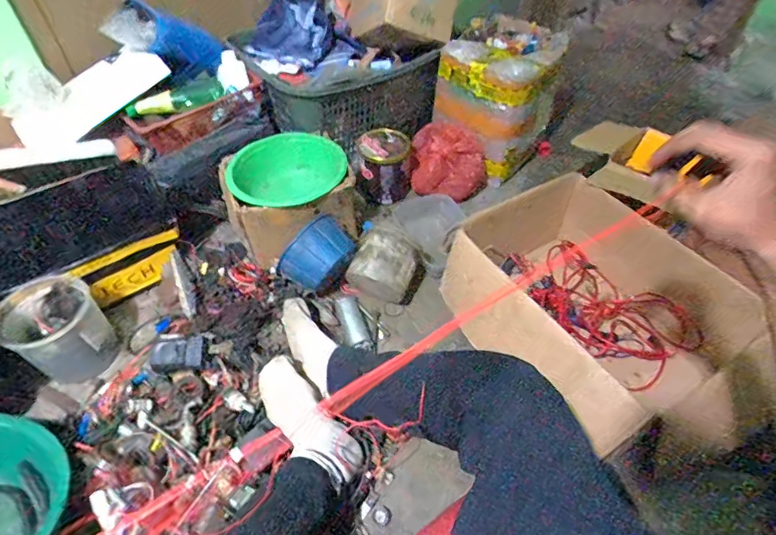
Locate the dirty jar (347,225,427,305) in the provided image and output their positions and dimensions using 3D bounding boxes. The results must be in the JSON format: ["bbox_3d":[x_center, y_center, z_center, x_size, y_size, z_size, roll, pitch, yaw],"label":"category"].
[{"bbox_3d":[-0.005,-0.009,1.054,0.152,0.133,0.145,14,51,12],"label":"dirty jar"}]

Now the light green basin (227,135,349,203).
[{"bbox_3d":[-0.241,-0.238,1.104,0.282,0.082,0.176,-16,86,-6],"label":"light green basin"}]

